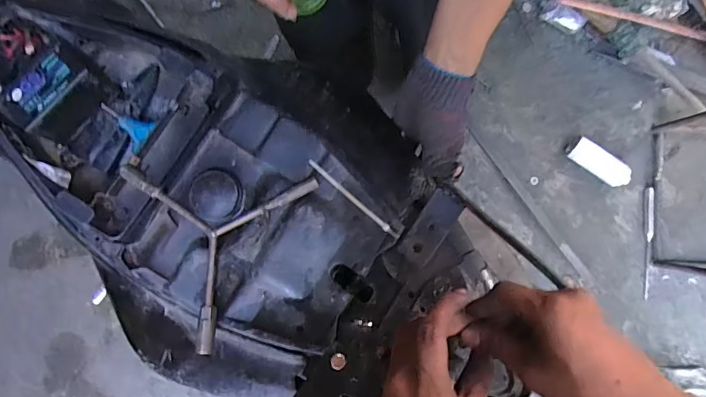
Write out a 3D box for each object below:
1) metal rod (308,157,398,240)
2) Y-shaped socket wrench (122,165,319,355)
[{"bbox_3d":[0.001,0.001,0.503,0.125,0.010,0.007,41,87,3],"label":"metal rod"},{"bbox_3d":[-0.159,0.070,0.522,0.220,0.023,0.198,4,86,1],"label":"Y-shaped socket wrench"}]

